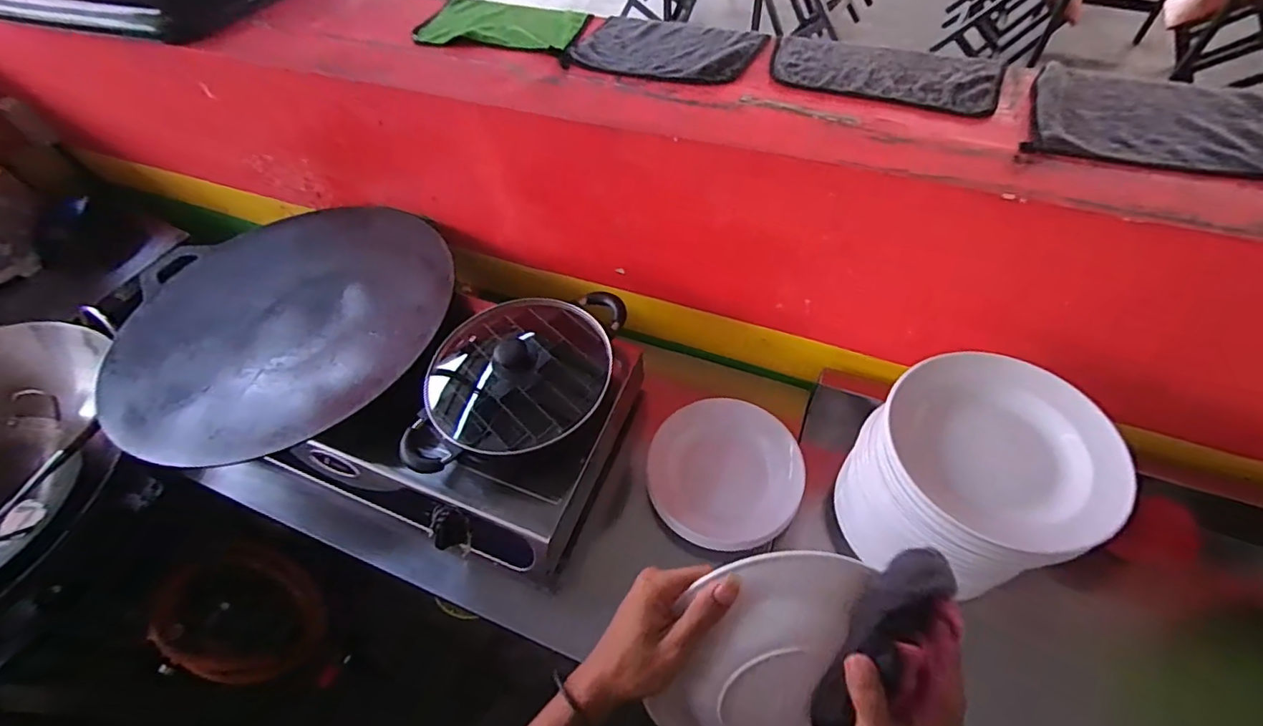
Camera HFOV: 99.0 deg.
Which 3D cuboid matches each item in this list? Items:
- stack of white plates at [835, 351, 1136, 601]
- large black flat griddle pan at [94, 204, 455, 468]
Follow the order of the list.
[{"bbox_3d":[0.382,0.148,0.640,0.203,0.239,0.212,-2,55,3],"label":"stack of white plates"},{"bbox_3d":[-0.571,-0.079,0.879,0.553,0.066,0.512,-2,55,3],"label":"large black flat griddle pan"}]

